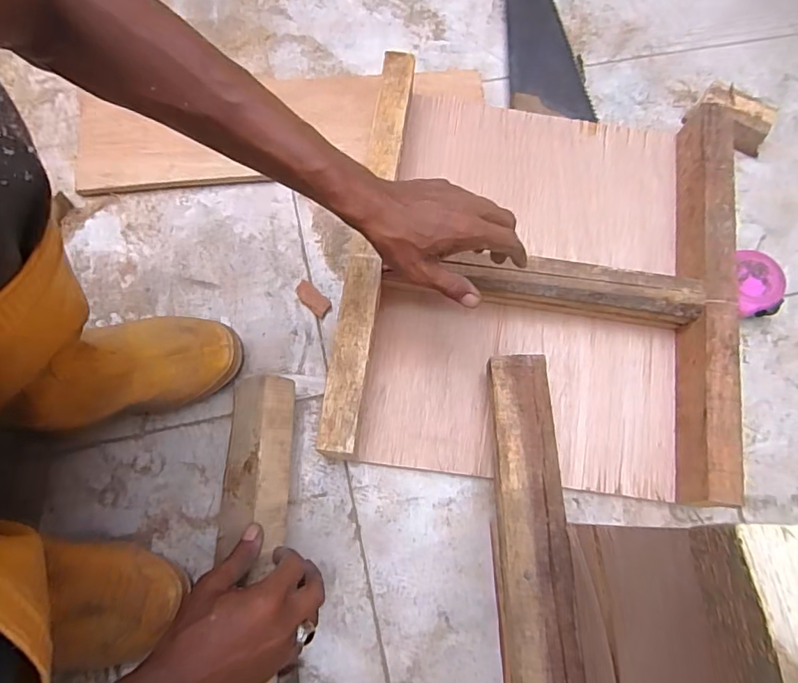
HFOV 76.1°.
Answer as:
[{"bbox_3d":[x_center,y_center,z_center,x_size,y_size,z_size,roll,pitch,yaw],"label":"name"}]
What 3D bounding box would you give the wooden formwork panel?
[{"bbox_3d":[0.152,-0.078,0.565,0.395,0.096,0.442,8,70,1],"label":"wooden formwork panel"}]

